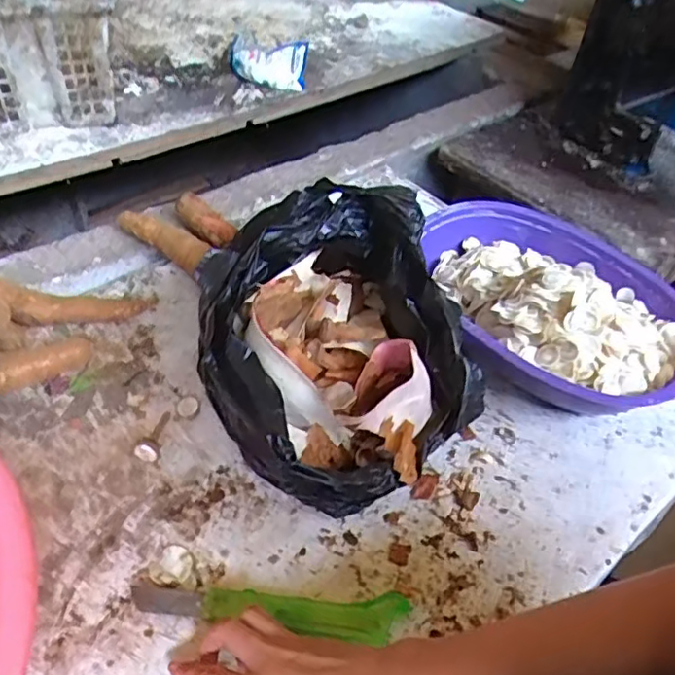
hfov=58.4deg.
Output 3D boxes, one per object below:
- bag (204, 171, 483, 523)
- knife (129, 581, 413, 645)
[{"bbox_3d":[-0.008,-0.009,0.541,0.218,0.139,0.300,-15,50,-18],"label":"bag"},{"bbox_3d":[-0.049,0.191,0.433,0.196,0.019,0.032,7,46,1],"label":"knife"}]

